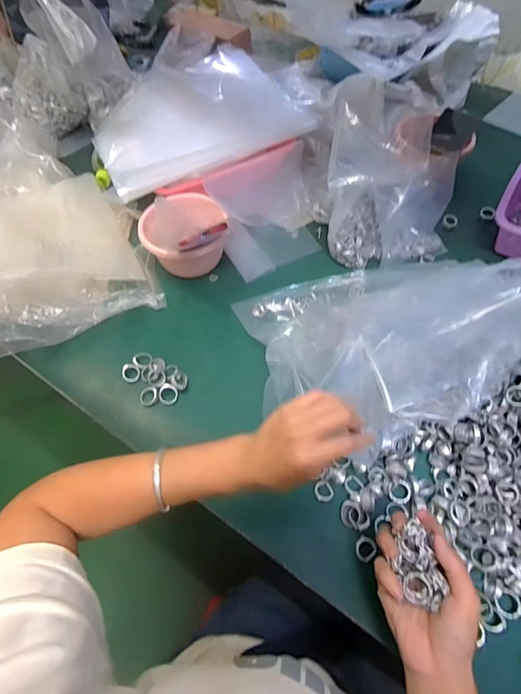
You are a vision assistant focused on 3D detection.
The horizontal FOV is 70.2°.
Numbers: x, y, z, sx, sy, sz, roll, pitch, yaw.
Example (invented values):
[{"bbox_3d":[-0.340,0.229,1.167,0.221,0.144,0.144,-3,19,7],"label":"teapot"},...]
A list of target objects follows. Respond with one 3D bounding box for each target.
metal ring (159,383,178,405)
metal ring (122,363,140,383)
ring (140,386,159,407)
[{"bbox_3d":[-0.135,0.070,0.543,0.026,0.004,0.030,13,89,-7],"label":"metal ring"},{"bbox_3d":[-0.196,0.040,0.563,0.028,0.009,0.028,-1,60,1],"label":"metal ring"},{"bbox_3d":[-0.163,0.072,0.544,0.030,0.005,0.028,-13,79,10],"label":"ring"}]

